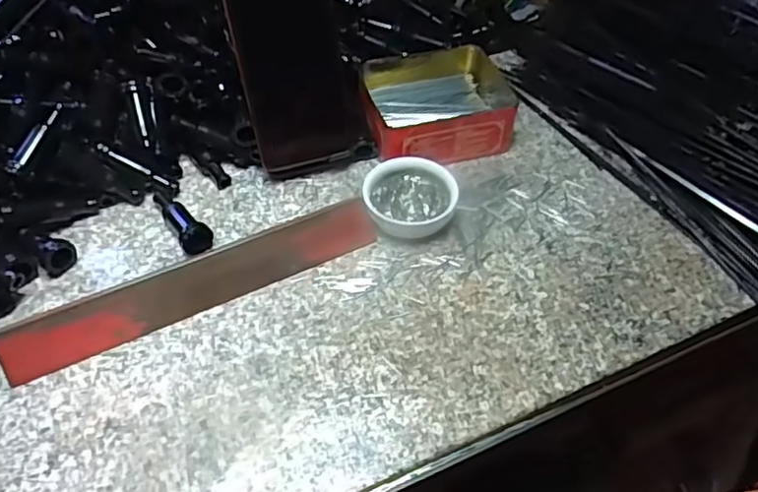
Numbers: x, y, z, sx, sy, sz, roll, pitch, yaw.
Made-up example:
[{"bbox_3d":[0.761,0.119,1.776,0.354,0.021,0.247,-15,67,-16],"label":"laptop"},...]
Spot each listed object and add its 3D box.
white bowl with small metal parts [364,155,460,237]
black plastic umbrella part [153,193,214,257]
[{"bbox_3d":[0.024,-0.036,0.457,0.070,0.030,0.061,8,51,5],"label":"white bowl with small metal parts"},{"bbox_3d":[-0.150,-0.023,0.449,0.023,0.017,0.070,-28,56,-22],"label":"black plastic umbrella part"}]

